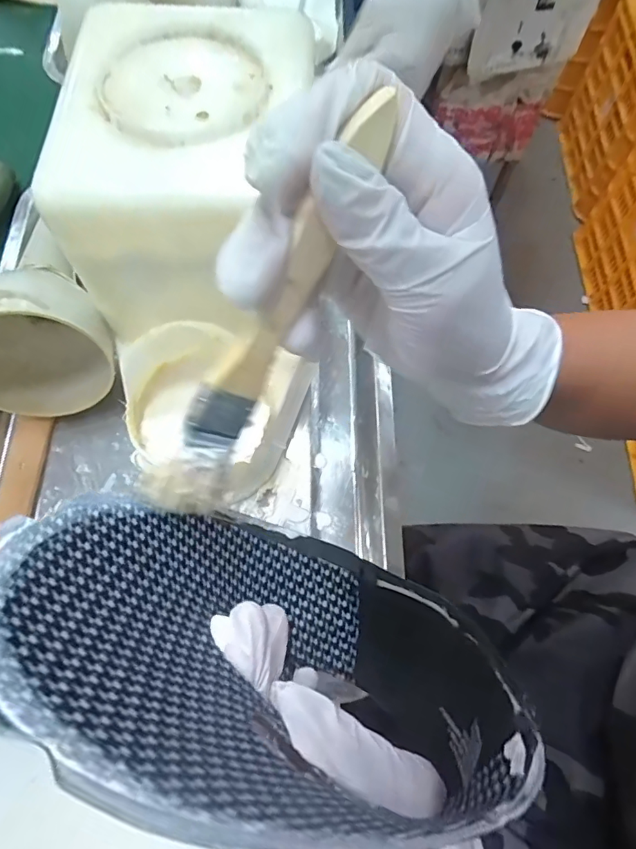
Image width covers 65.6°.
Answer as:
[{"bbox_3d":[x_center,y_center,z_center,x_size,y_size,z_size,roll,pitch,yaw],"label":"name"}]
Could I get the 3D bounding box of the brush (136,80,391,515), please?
[{"bbox_3d":[-0.012,-0.030,0.162,0.143,0.027,0.008,-55,40,14],"label":"brush"}]

